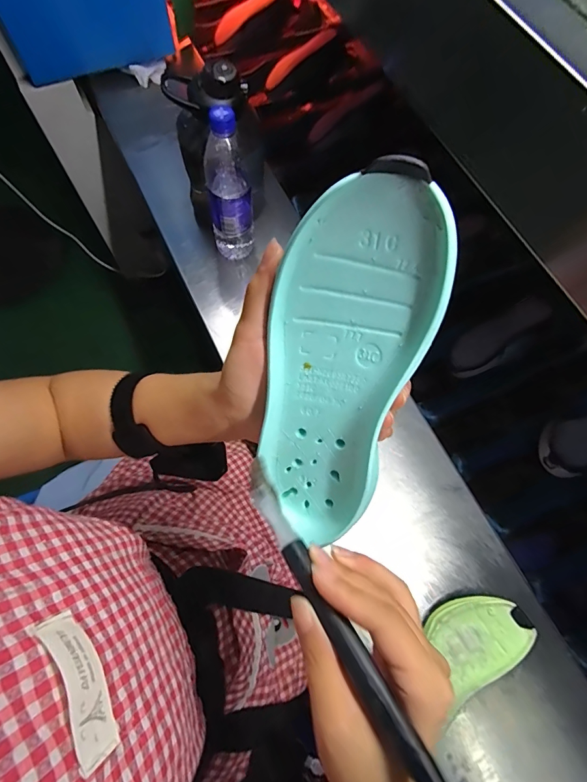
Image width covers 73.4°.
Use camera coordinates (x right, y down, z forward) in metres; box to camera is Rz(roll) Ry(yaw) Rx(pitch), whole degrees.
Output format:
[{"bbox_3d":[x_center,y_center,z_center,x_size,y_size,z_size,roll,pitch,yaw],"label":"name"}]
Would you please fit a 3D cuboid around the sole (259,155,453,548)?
[{"bbox_3d":[0.021,-0.004,0.216,0.078,0.207,0.030,13,27,3],"label":"sole"}]

